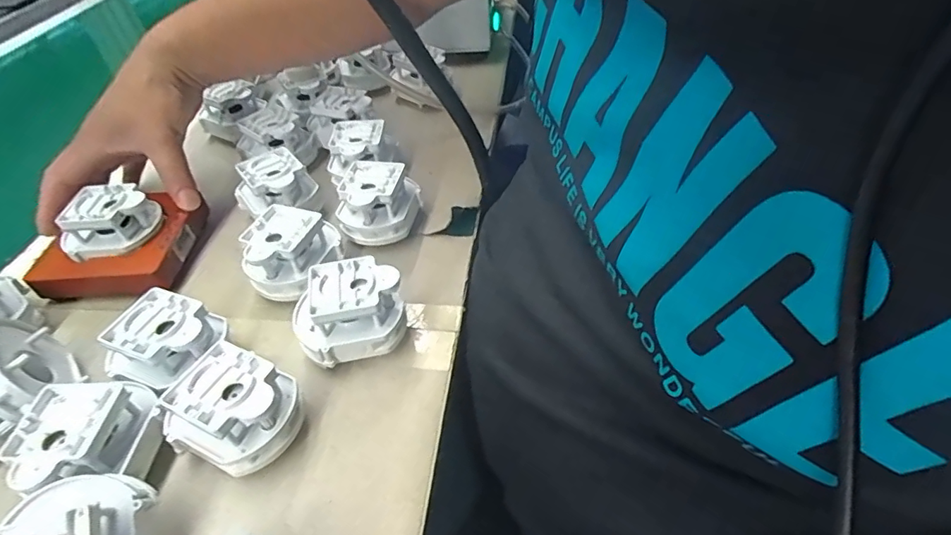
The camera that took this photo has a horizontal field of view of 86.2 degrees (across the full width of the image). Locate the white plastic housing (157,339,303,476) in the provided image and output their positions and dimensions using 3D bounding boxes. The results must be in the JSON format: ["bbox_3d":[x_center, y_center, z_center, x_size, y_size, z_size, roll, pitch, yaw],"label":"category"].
[{"bbox_3d":[-0.133,0.082,0.284,0.063,0.051,0.054,14,49,18],"label":"white plastic housing"}]

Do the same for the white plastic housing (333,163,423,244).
[{"bbox_3d":[-0.081,-0.050,0.412,0.060,0.048,0.061,10,47,15],"label":"white plastic housing"}]

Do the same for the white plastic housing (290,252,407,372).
[{"bbox_3d":[-0.083,0.029,0.335,0.071,0.050,0.062,-17,46,-11],"label":"white plastic housing"}]

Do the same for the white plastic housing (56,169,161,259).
[{"bbox_3d":[-0.277,-0.034,0.381,0.060,0.033,0.049,-12,46,-6],"label":"white plastic housing"}]

